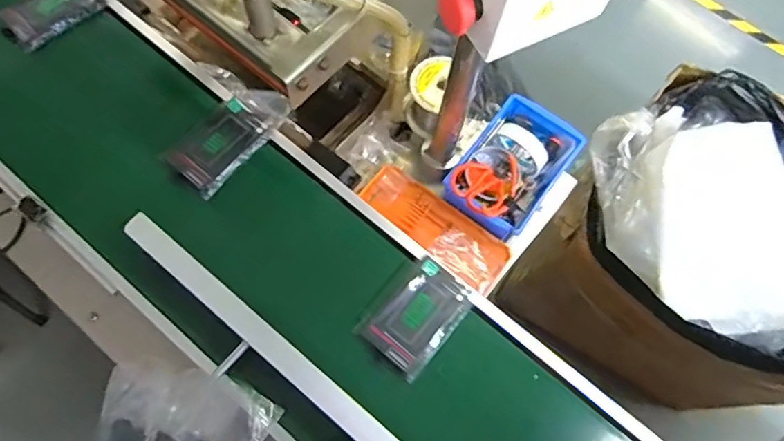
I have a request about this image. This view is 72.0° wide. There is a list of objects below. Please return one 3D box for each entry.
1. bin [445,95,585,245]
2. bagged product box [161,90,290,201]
[{"bbox_3d":[0.186,-0.078,0.839,0.143,0.076,0.223,37,72,10],"label":"bin"},{"bbox_3d":[-0.223,-0.121,0.770,0.085,0.023,0.186,38,73,11],"label":"bagged product box"}]

